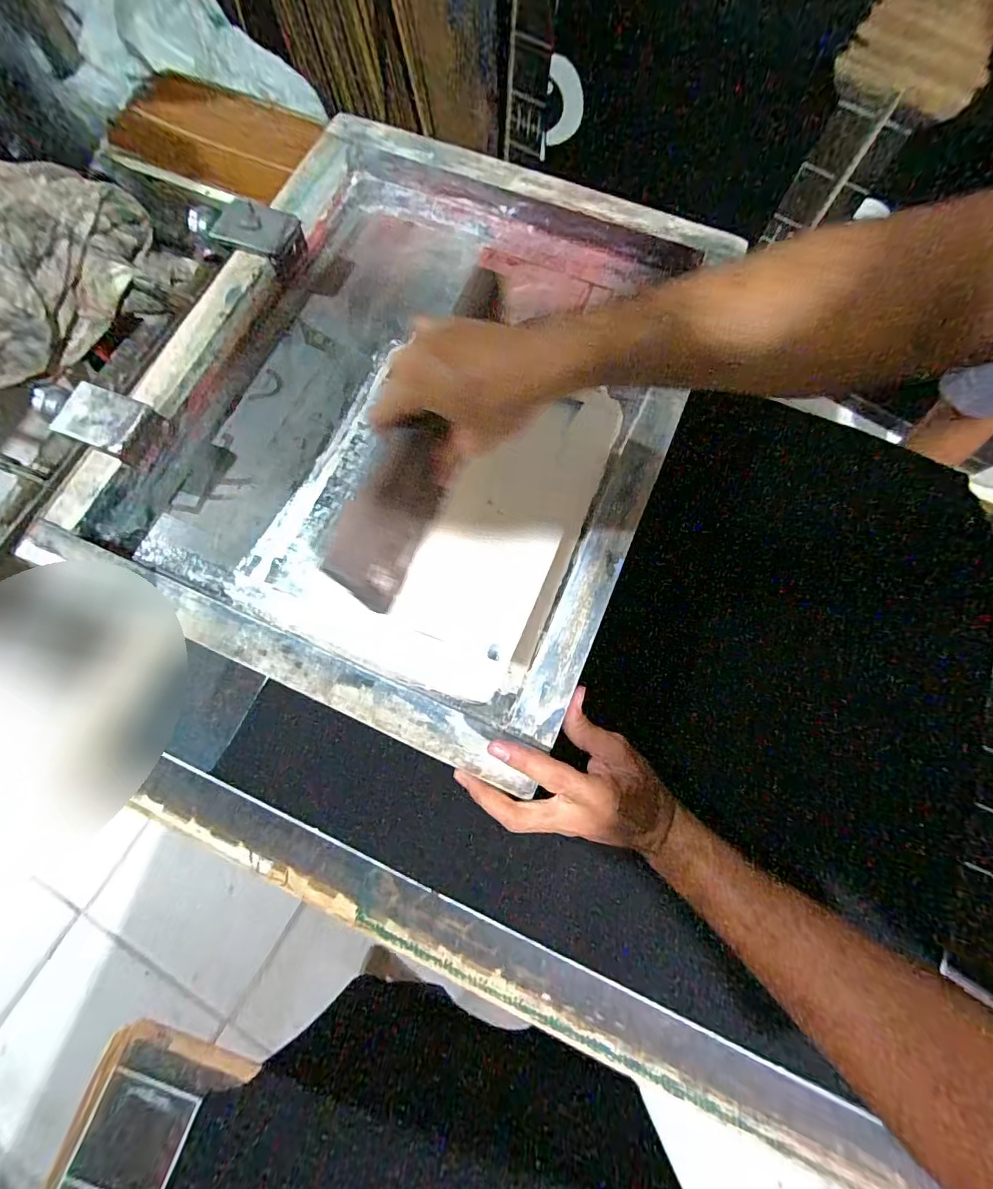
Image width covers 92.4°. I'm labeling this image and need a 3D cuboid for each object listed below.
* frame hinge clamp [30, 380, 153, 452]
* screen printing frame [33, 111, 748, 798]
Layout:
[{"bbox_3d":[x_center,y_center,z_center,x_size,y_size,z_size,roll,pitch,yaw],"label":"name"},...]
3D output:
[{"bbox_3d":[-0.365,-0.160,0.425,0.121,0.035,0.050,21,77,5],"label":"frame hinge clamp"},{"bbox_3d":[-0.073,-0.180,0.456,0.447,0.076,0.545,23,77,5],"label":"screen printing frame"}]

